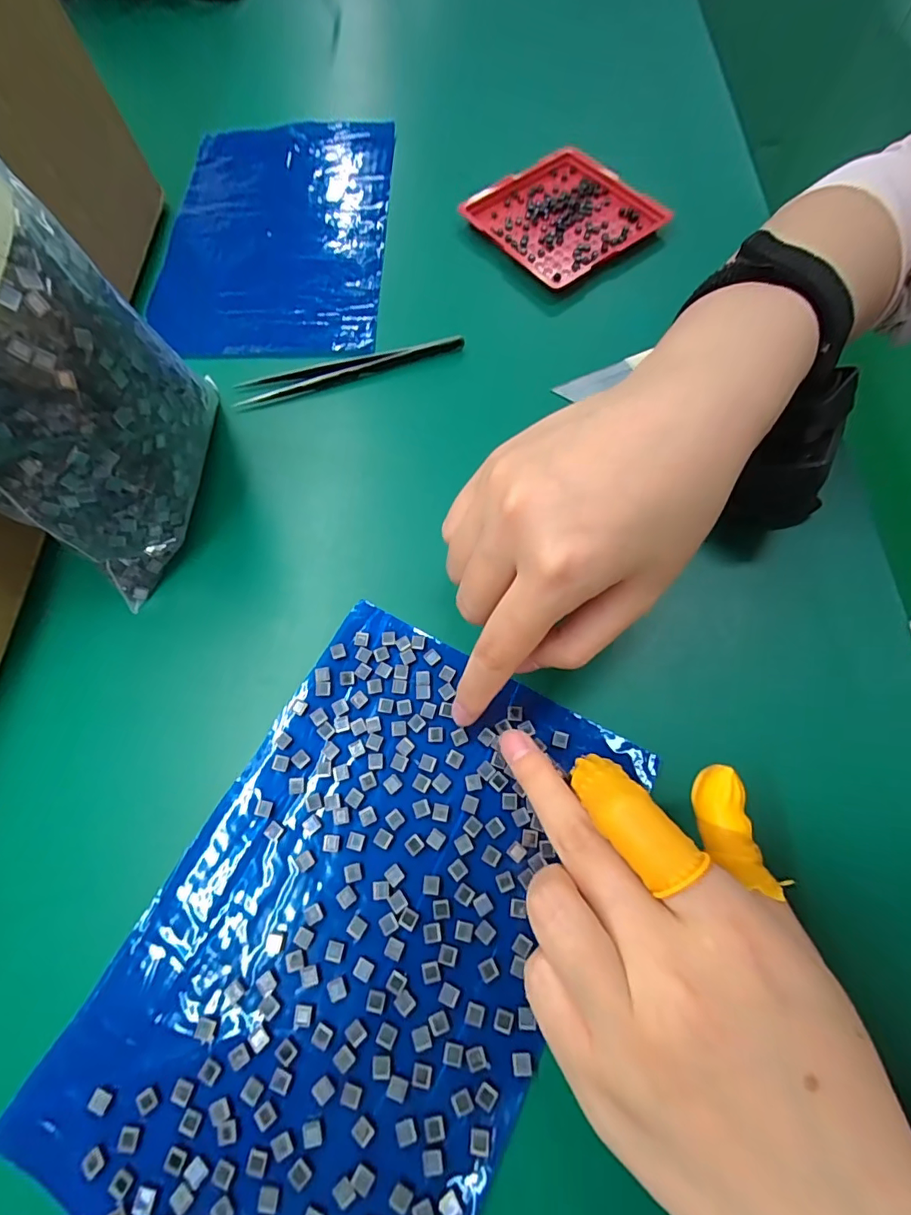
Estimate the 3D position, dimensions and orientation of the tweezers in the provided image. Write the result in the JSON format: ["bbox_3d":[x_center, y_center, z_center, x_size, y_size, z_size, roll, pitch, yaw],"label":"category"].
[{"bbox_3d":[-0.060,-0.135,0.280,0.130,0.008,0.016,-9,69,-2],"label":"tweezers"}]

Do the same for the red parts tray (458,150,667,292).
[{"bbox_3d":[0.071,-0.258,0.325,0.102,0.017,0.102,-39,73,-13],"label":"red parts tray"}]

